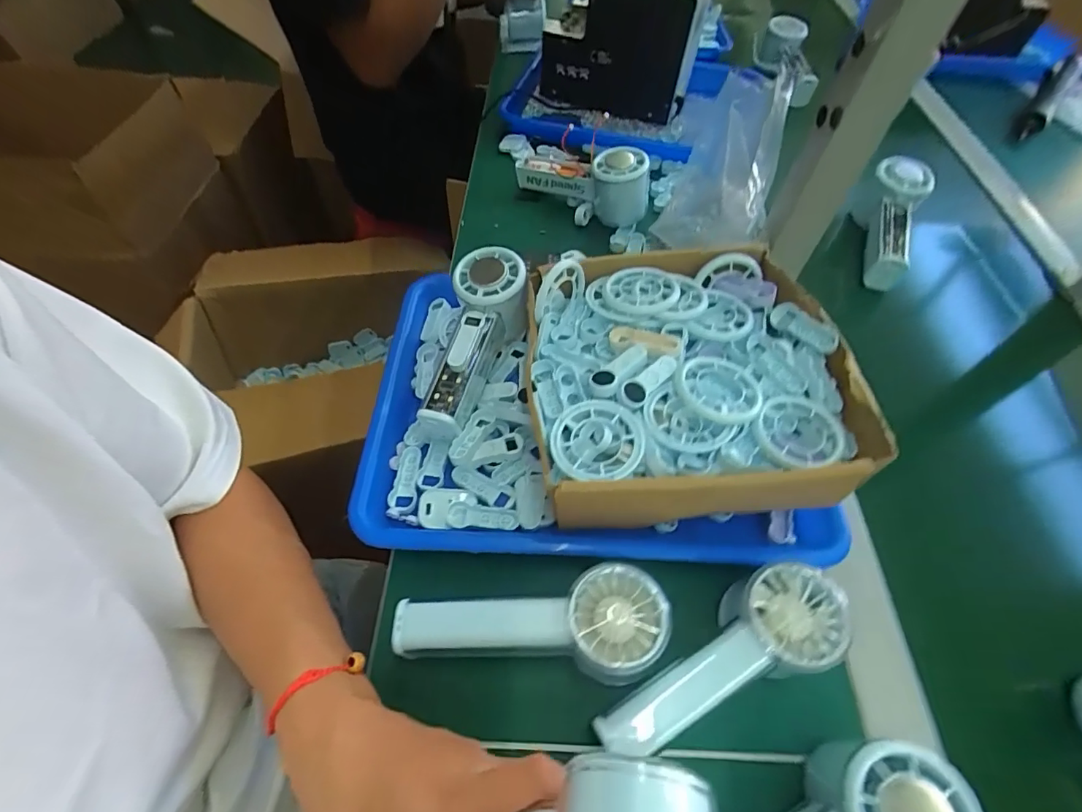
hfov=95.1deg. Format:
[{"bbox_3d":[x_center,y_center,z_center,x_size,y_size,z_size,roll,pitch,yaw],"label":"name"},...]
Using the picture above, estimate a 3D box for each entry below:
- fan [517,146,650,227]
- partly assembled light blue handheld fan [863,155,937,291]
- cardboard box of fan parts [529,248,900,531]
[{"bbox_3d":[0.043,-0.249,0.543,0.155,0.078,0.047,28,59,16],"label":"fan"},{"bbox_3d":[0.366,-0.191,0.514,0.051,0.042,0.146,17,77,9],"label":"partly assembled light blue handheld fan"},{"bbox_3d":[0.097,-0.014,0.363,0.214,0.090,0.198,1,56,-2],"label":"cardboard box of fan parts"}]

